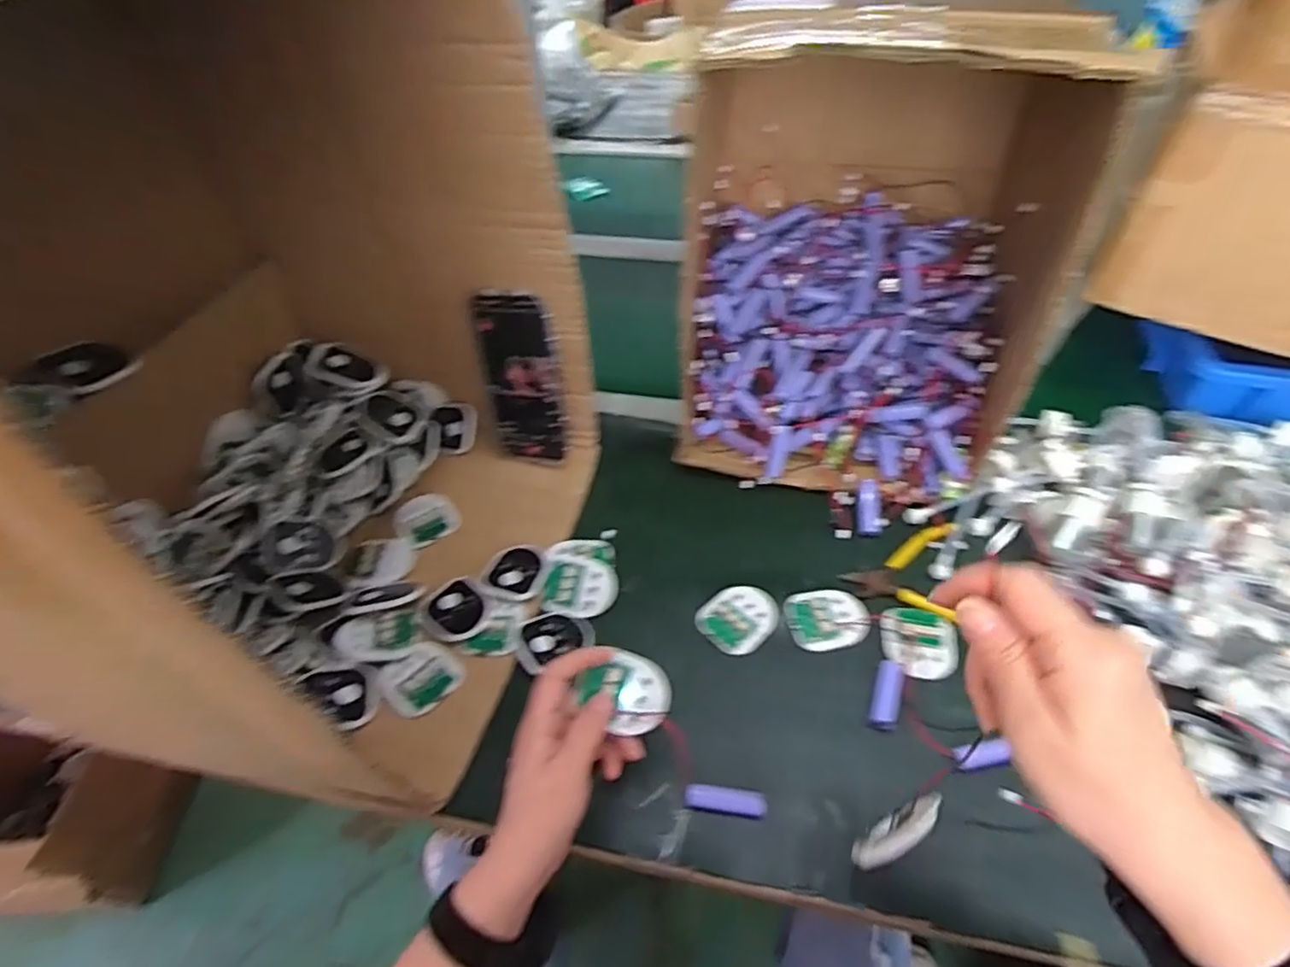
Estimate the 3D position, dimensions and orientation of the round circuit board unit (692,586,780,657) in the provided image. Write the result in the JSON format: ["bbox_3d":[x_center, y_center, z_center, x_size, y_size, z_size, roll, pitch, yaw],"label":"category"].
[{"bbox_3d":[0.077,0.108,0.523,0.062,0.007,0.053,-36,57,-25],"label":"round circuit board unit"}]

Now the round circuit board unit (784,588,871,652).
[{"bbox_3d":[0.148,0.106,0.515,0.066,0.008,0.051,-12,50,-8],"label":"round circuit board unit"}]

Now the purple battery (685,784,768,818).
[{"bbox_3d":[0.054,0.212,0.428,0.054,0.014,0.016,4,50,5],"label":"purple battery"}]

